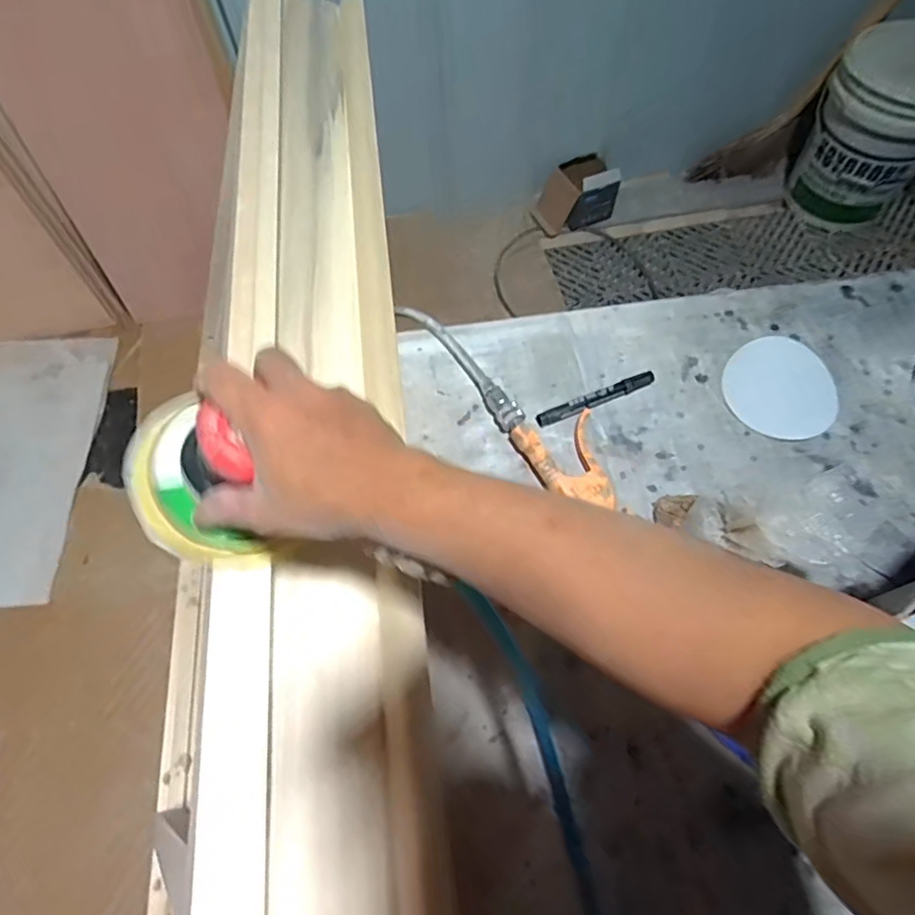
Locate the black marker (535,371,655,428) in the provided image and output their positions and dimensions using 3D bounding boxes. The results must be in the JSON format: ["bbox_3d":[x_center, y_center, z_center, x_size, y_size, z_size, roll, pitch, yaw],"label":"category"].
[{"bbox_3d":[0.145,-0.062,0.608,0.136,0.014,0.015,-20,66,-8],"label":"black marker"}]

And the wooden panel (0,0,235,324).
[{"bbox_3d":[-0.660,-0.650,1.233,0.475,0.770,0.044,-11,41,3],"label":"wooden panel"}]

